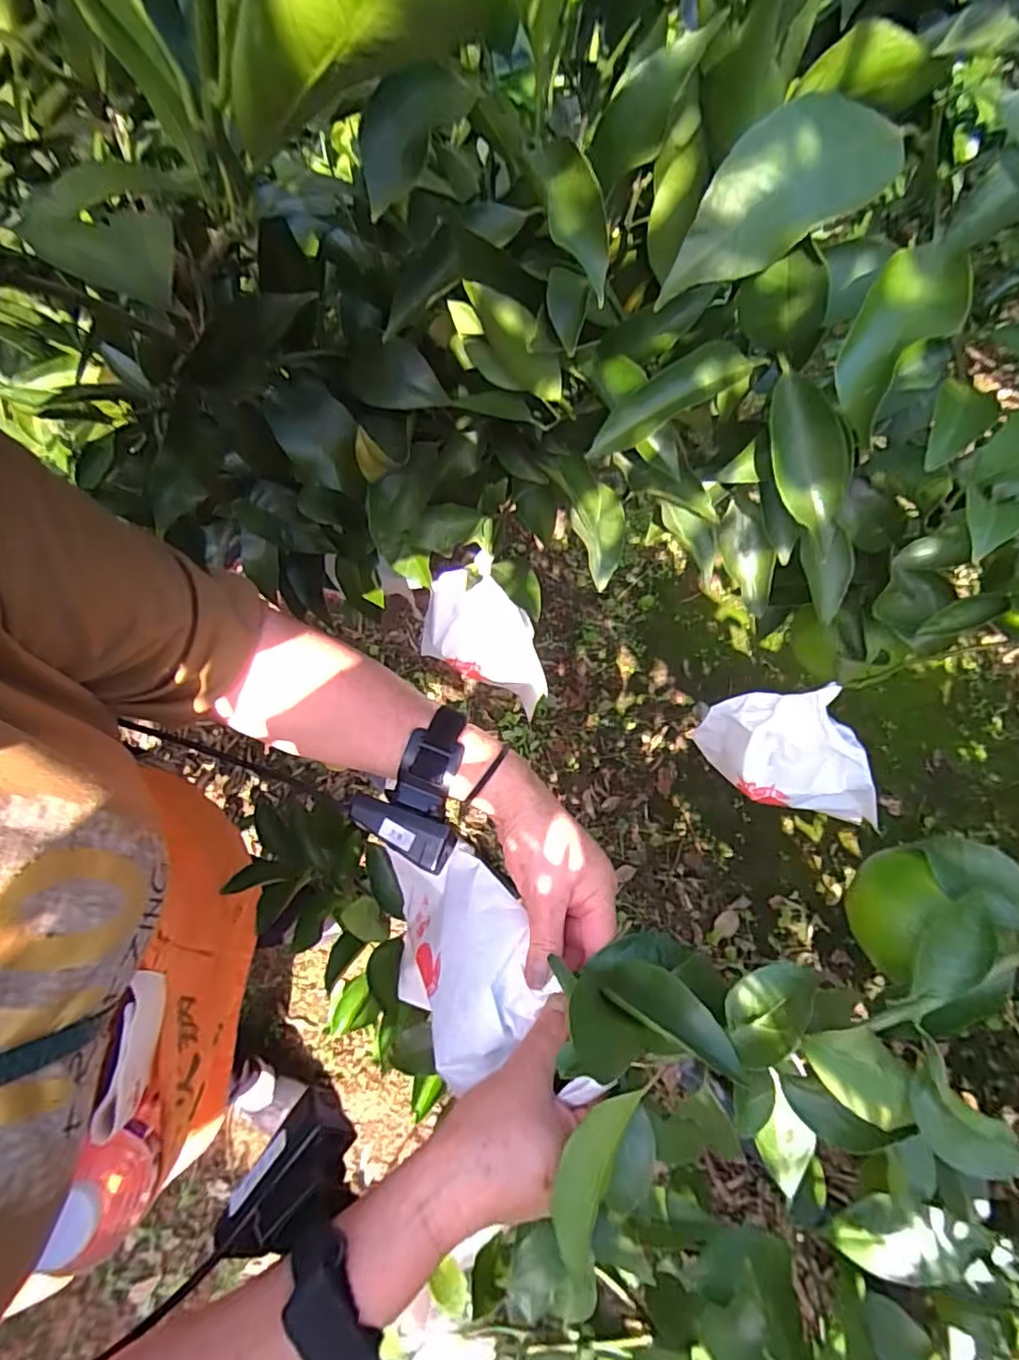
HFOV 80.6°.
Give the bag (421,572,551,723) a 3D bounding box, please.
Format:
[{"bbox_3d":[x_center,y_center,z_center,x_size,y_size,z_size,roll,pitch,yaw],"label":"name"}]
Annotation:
[{"bbox_3d":[-0.012,-0.036,0.529,0.125,0.065,0.076,36,100,-18],"label":"bag"}]

